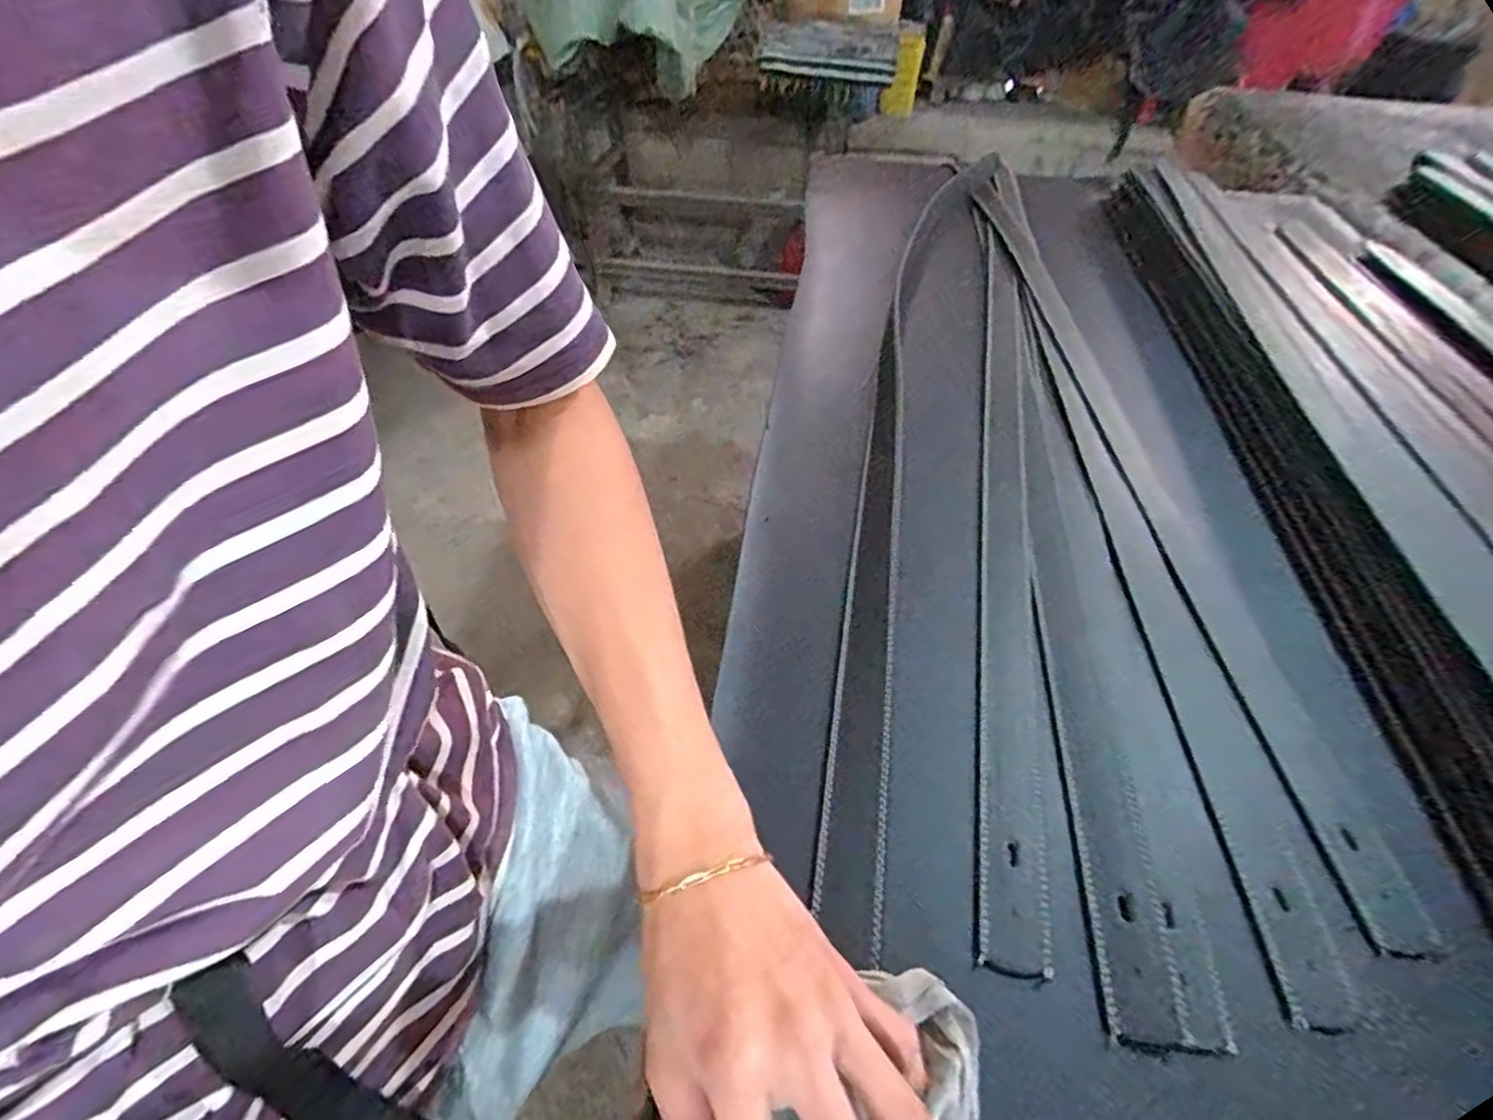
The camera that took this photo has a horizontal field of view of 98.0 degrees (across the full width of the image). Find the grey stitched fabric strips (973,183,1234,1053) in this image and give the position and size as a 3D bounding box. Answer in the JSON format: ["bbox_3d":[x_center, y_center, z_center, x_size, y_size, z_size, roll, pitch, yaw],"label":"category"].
[{"bbox_3d":[0.261,-0.143,0.590,0.051,0.014,0.971,11,48,3],"label":"grey stitched fabric strips"}]

